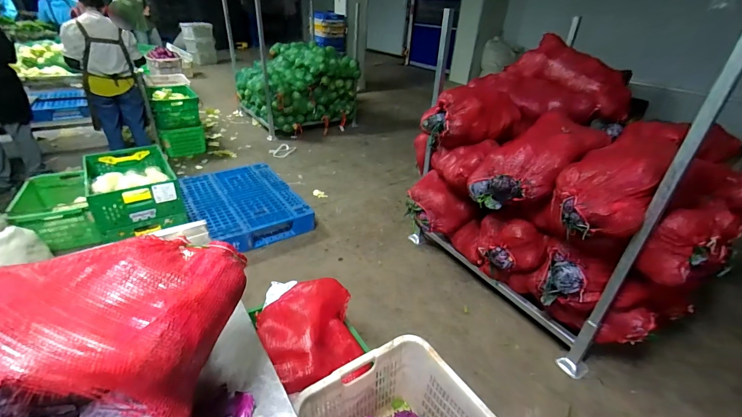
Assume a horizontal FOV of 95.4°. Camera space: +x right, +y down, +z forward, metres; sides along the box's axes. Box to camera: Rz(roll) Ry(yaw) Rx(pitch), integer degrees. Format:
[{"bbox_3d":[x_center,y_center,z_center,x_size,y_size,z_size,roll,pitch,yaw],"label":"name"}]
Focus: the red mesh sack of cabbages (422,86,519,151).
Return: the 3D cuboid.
[{"bbox_3d":[0.573,-0.505,1.804,0.543,0.283,0.254,-12,35,-23],"label":"red mesh sack of cabbages"}]

